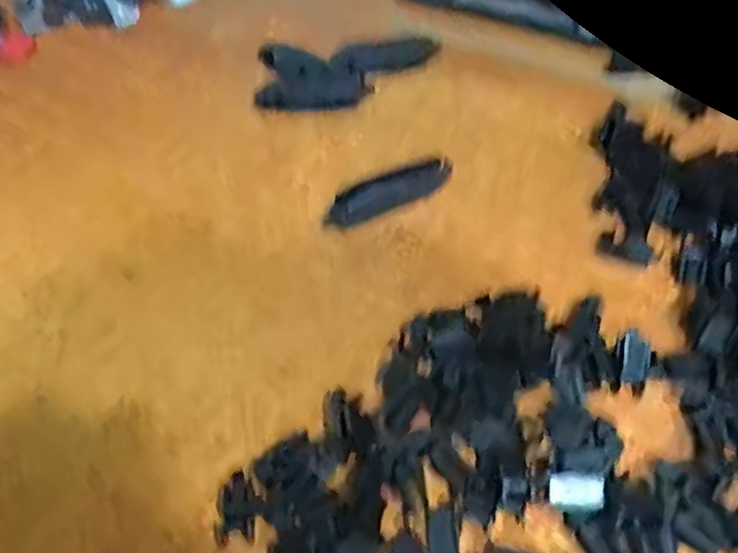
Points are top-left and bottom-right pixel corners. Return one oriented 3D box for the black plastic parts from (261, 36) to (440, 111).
[{"bbox_3d":[-0.014,-0.137,0.454,0.118,0.016,0.068,-5,48,2],"label":"black plastic parts"}]

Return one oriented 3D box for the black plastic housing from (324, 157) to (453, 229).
[{"bbox_3d":[0.013,-0.046,0.369,0.074,0.015,0.015,-22,49,-13],"label":"black plastic housing"}]

